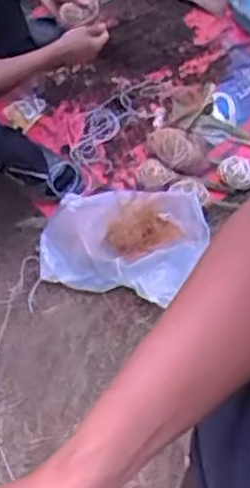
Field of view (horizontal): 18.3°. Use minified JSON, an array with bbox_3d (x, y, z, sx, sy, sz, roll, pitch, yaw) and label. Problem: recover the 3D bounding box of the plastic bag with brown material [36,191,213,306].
[{"bbox_3d":[-0.002,-0.009,1.604,0.307,0.115,0.219,15,62,7],"label":"plastic bag with brown material"}]

